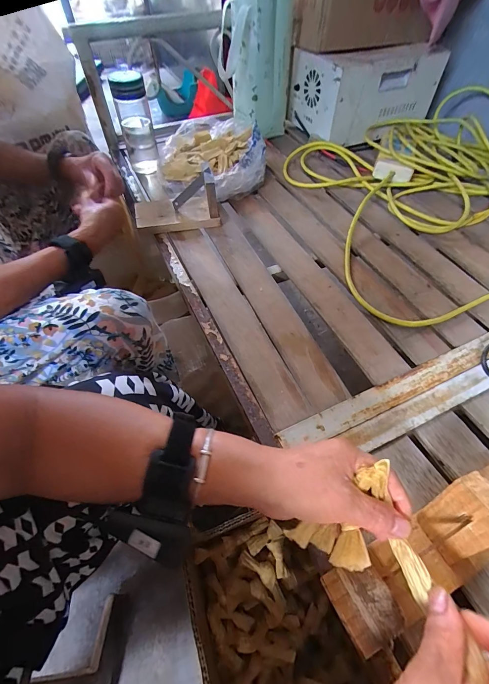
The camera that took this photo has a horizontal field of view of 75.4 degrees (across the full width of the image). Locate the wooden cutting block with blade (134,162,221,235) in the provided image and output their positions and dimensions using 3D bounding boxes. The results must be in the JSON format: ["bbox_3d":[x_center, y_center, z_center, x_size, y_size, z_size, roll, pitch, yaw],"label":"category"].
[{"bbox_3d":[-0.129,-0.271,0.603,0.152,0.091,0.086,-10,56,-7],"label":"wooden cutting block with blade"}]

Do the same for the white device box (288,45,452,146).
[{"bbox_3d":[0.308,-0.656,0.824,0.318,0.167,0.211,-22,60,-9],"label":"white device box"}]

